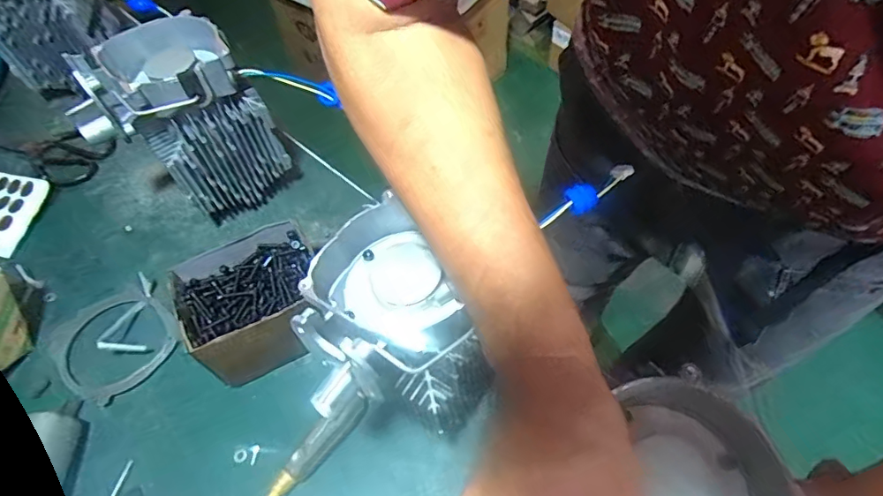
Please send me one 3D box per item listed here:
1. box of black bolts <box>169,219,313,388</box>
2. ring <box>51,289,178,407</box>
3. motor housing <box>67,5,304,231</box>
[{"bbox_3d":[-0.188,0.056,0.526,0.131,0.088,0.110,-22,58,-14],"label":"box of black bolts"},{"bbox_3d":[-0.351,0.100,0.553,0.110,0.011,0.117,1,58,-2],"label":"ring"},{"bbox_3d":[-0.278,-0.128,0.580,0.169,0.208,0.111,-30,60,-19],"label":"motor housing"}]

